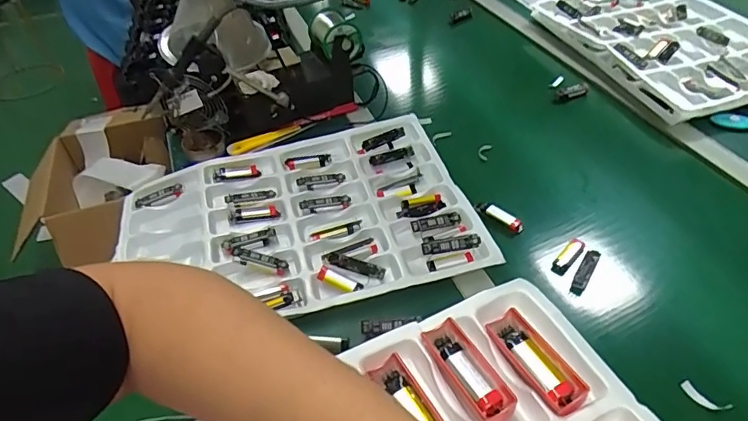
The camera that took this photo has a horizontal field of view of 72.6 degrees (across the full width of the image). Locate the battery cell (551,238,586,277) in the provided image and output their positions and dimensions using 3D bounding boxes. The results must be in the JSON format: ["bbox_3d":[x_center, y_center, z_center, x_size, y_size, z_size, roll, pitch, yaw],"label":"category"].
[{"bbox_3d":[0.242,0.056,0.631,0.015,0.019,0.061,33,55,32],"label":"battery cell"}]

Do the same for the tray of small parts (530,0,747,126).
[{"bbox_3d":[0.561,-0.327,0.978,0.328,0.045,0.464,-15,45,-10],"label":"tray of small parts"}]

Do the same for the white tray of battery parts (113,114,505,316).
[{"bbox_3d":[-0.106,0.010,0.675,0.452,0.030,0.315,-12,44,-8],"label":"white tray of battery parts"}]

